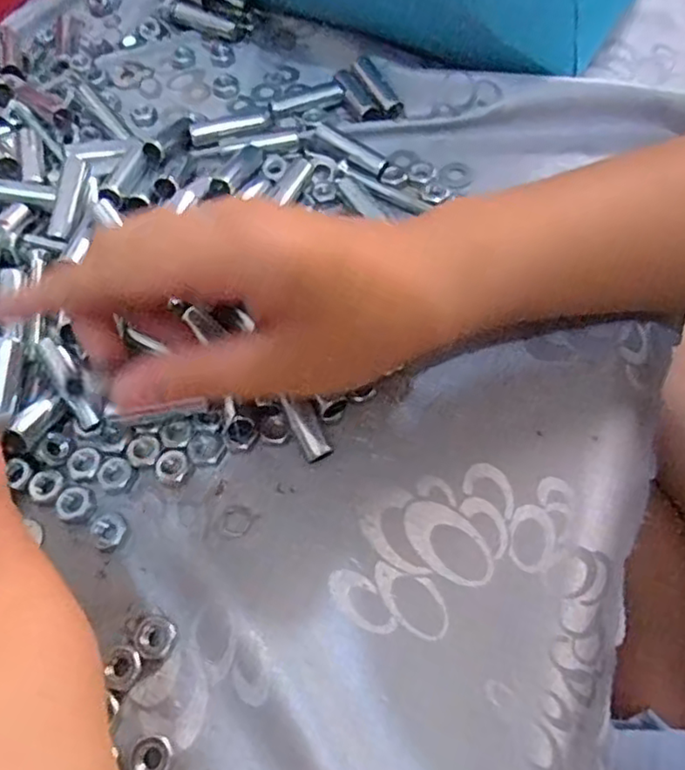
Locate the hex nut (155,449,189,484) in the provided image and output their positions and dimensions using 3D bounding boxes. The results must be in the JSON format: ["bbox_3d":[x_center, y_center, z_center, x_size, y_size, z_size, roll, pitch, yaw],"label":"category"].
[{"bbox_3d":[-0.065,0.031,0.248,0.012,0.004,0.013,-26,62,-10],"label":"hex nut"}]

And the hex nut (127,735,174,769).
[{"bbox_3d":[-0.059,0.116,0.201,0.013,0.004,0.013,-4,60,2],"label":"hex nut"}]

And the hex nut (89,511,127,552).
[{"bbox_3d":[-0.087,0.053,0.238,0.014,0.004,0.013,33,68,21],"label":"hex nut"}]

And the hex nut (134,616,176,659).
[{"bbox_3d":[-0.064,0.085,0.219,0.012,0.005,0.013,17,63,13],"label":"hex nut"}]

